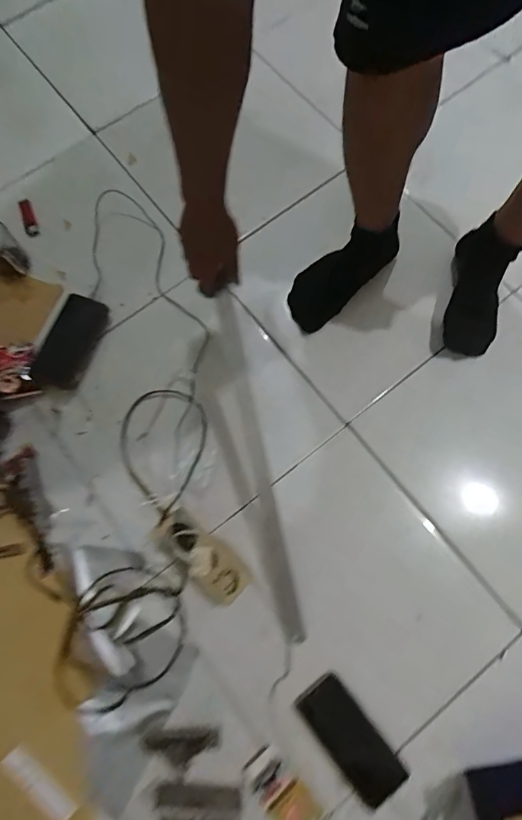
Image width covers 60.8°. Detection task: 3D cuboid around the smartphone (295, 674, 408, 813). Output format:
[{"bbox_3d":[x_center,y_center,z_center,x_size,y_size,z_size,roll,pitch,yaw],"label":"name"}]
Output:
[{"bbox_3d":[0.126,0.463,0.627,0.071,0.008,0.164,-38,76,-10],"label":"smartphone"}]

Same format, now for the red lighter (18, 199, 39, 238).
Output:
[{"bbox_3d":[-0.443,-0.367,0.846,0.021,0.018,0.078,-16,87,-4],"label":"red lighter"}]

